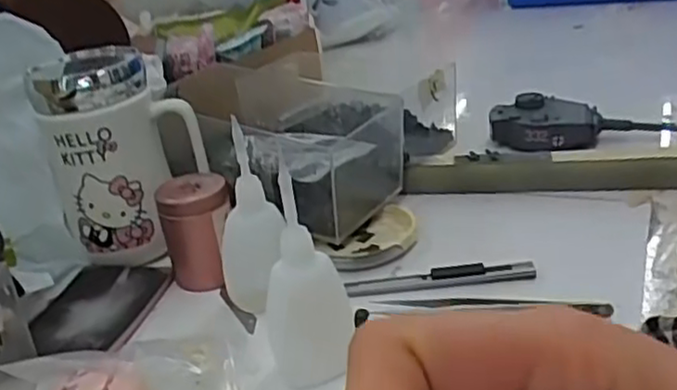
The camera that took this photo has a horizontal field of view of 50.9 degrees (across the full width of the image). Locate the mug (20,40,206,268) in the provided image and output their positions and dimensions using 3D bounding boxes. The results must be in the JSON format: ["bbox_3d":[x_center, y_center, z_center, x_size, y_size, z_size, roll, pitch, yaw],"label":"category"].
[{"bbox_3d":[-0.148,-0.025,0.485,0.069,0.135,0.090,18,35,41],"label":"mug"}]

